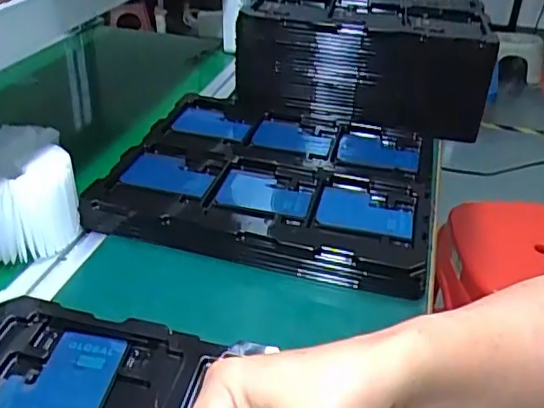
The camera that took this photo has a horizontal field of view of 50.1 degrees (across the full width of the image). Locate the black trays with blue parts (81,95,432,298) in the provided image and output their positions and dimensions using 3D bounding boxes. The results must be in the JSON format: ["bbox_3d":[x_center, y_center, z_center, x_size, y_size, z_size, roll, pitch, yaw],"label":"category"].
[{"bbox_3d":[0.004,-0.032,0.620,0.315,0.031,0.272,10,34,11],"label":"black trays with blue parts"}]

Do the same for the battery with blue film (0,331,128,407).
[{"bbox_3d":[-0.132,0.109,0.340,0.063,0.004,0.089,10,35,7],"label":"battery with blue film"}]

